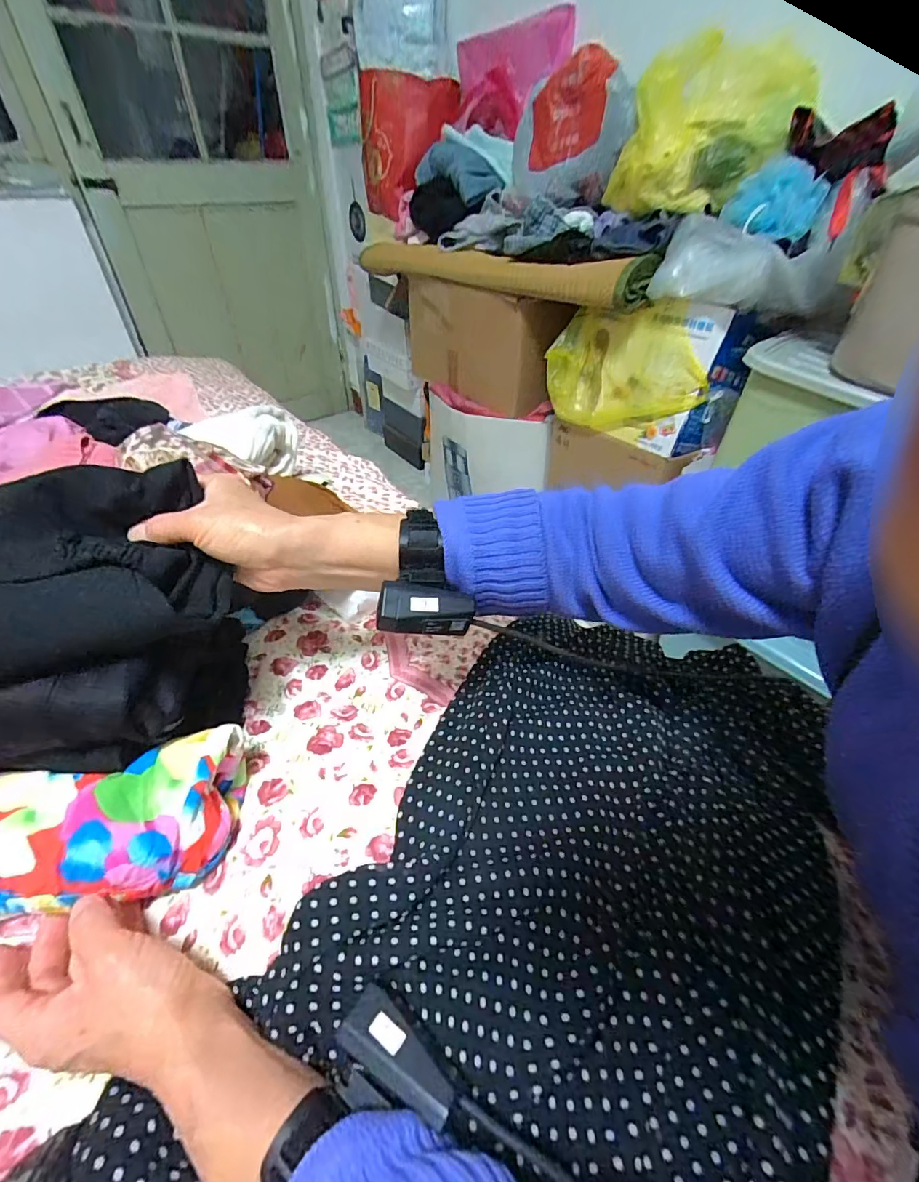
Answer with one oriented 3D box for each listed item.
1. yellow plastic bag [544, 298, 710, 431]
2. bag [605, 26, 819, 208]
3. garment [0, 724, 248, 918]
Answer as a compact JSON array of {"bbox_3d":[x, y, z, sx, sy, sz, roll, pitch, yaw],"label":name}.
[{"bbox_3d":[0.321,-0.425,0.913,0.318,0.203,0.065,32,49,31],"label":"yellow plastic bag"},{"bbox_3d":[0.409,-0.767,0.769,0.251,0.203,0.237,21,47,22],"label":"bag"},{"bbox_3d":[-0.263,0.163,0.325,0.209,0.065,0.082,-9,44,-8],"label":"garment"}]

